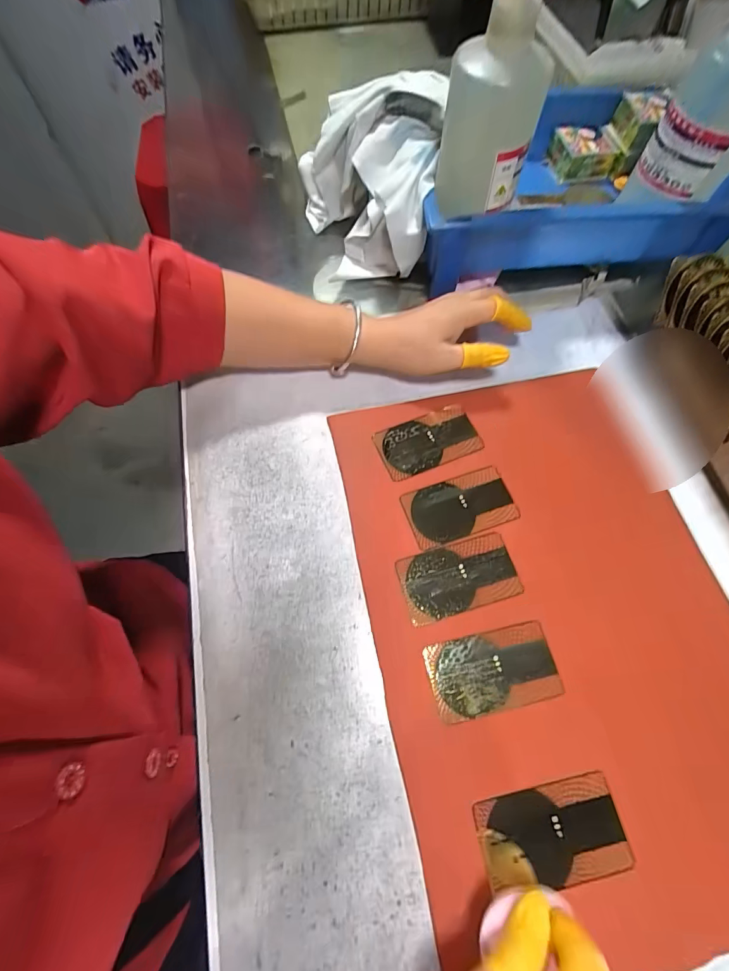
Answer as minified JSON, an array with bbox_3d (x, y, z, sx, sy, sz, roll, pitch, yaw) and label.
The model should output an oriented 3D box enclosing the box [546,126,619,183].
[{"bbox_3d":[0.234,-0.358,0.437,0.057,0.031,0.041,-10,68,-6],"label":"box"}]

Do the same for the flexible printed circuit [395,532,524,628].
[{"bbox_3d":[0.070,0.068,0.297,0.085,0.004,0.049,-14,68,-7],"label":"flexible printed circuit"}]

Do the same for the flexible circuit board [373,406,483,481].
[{"bbox_3d":[0.054,-0.037,0.342,0.084,0.004,0.047,-21,69,-10],"label":"flexible circuit board"}]

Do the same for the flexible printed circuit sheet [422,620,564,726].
[{"bbox_3d":[0.087,0.125,0.272,0.086,0.004,0.048,-10,68,-5],"label":"flexible printed circuit sheet"}]

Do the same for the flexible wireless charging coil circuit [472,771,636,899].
[{"bbox_3d":[0.111,0.208,0.239,0.085,0.004,0.048,-9,68,-5],"label":"flexible wireless charging coil circuit"}]

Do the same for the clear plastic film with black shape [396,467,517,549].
[{"bbox_3d":[0.076,0.017,0.320,0.085,0.004,0.048,-18,69,-8],"label":"clear plastic film with black shape"}]

